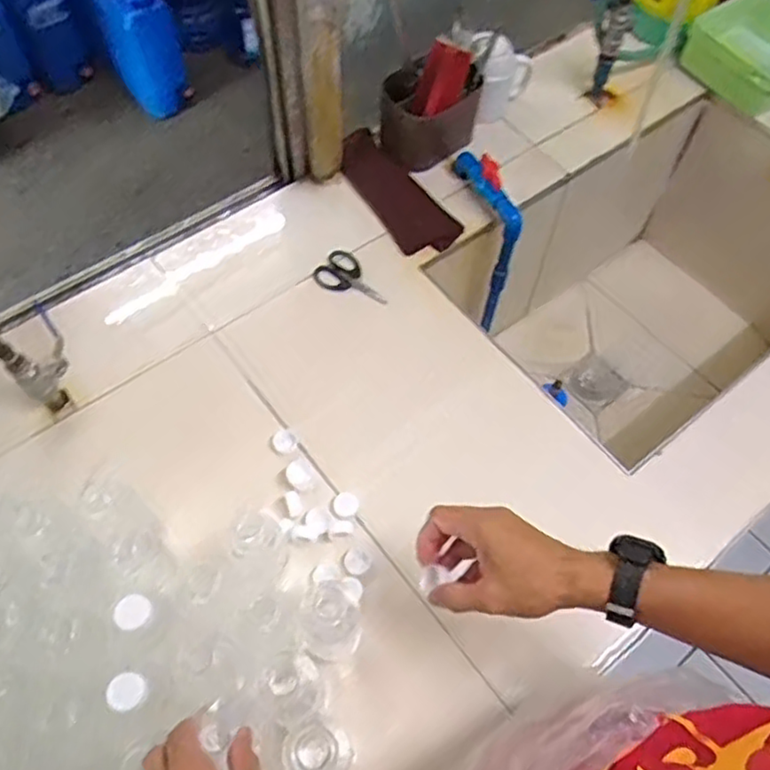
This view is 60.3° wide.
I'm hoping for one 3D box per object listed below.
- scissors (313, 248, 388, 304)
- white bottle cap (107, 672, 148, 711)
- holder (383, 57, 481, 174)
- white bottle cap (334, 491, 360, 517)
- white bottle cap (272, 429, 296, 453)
[{"bbox_3d":[-0.043,-0.144,0.915,0.108,0.012,0.066,31,64,15],"label":"scissors"},{"bbox_3d":[-0.195,0.232,0.502,0.025,0.010,0.026,1,60,-1],"label":"white bottle cap"},{"bbox_3d":[0.070,-0.416,0.998,0.098,0.122,0.139,41,67,19],"label":"holder"},{"bbox_3d":[-0.044,0.135,0.747,0.028,0.008,0.030,1,60,-1],"label":"white bottle cap"},{"bbox_3d":[-0.118,0.067,0.783,0.026,0.011,0.026,1,60,-1],"label":"white bottle cap"}]

